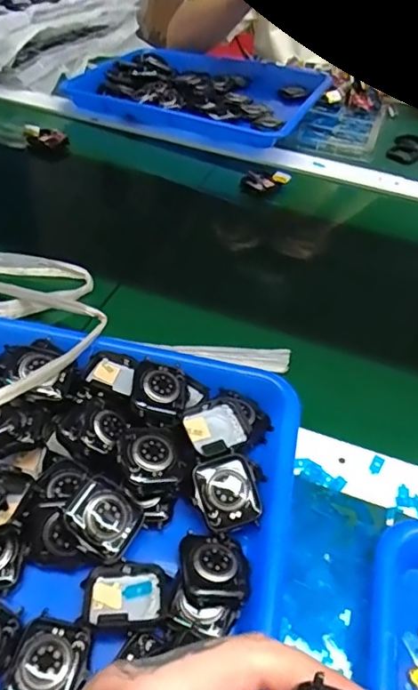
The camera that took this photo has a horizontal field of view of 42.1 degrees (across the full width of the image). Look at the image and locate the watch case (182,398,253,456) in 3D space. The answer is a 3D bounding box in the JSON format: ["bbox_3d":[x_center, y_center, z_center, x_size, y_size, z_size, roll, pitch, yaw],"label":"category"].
[{"bbox_3d":[0.006,0.053,0.354,0.042,0.009,0.035,-21,52,-25],"label":"watch case"}]

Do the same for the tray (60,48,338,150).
[{"bbox_3d":[-0.014,-0.364,0.763,0.333,0.039,0.238,19,47,12],"label":"tray"}]

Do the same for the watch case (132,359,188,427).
[{"bbox_3d":[-0.029,0.031,0.364,0.042,0.012,0.039,11,60,-7],"label":"watch case"}]

